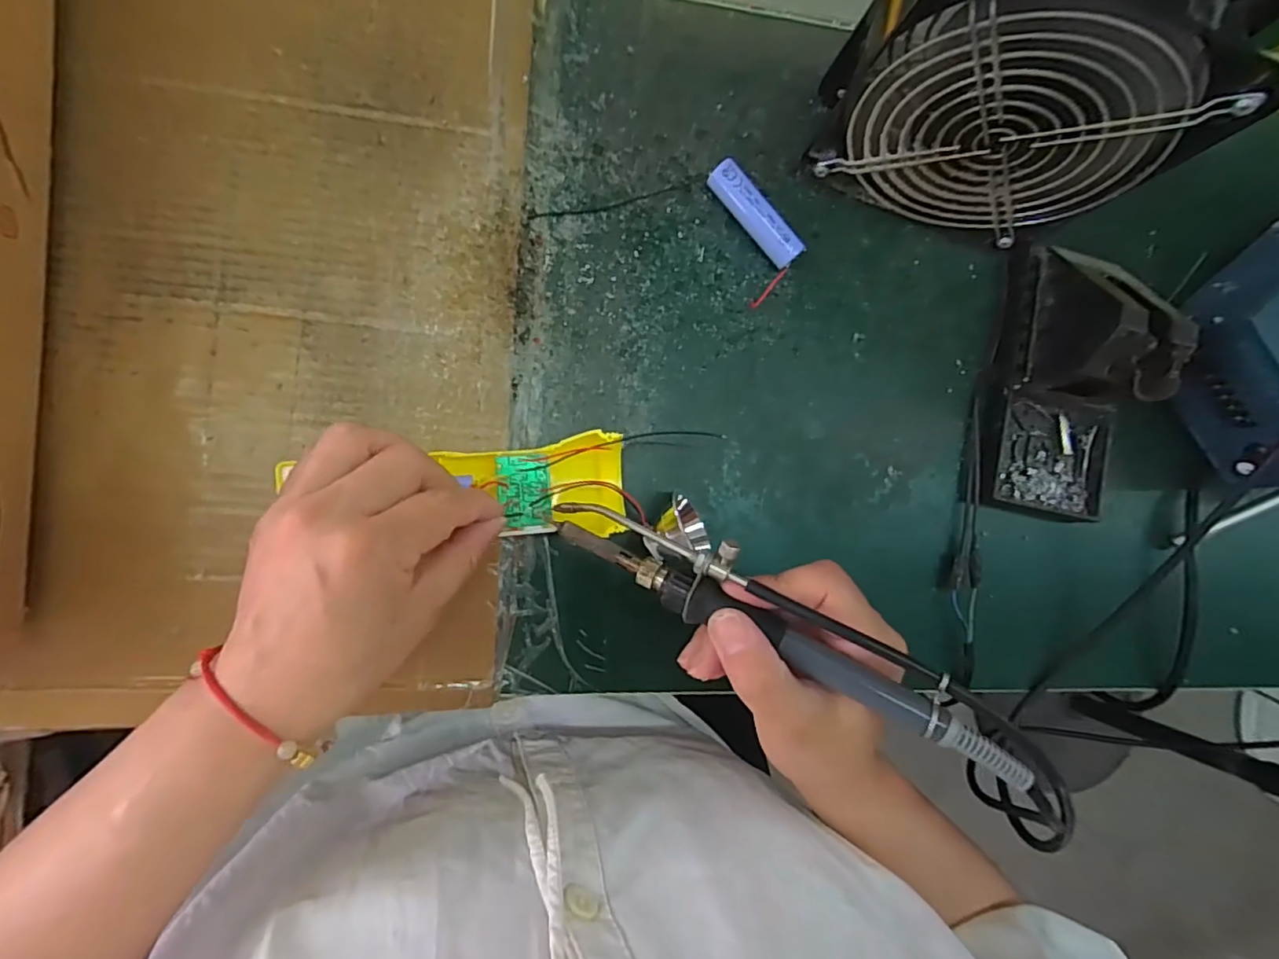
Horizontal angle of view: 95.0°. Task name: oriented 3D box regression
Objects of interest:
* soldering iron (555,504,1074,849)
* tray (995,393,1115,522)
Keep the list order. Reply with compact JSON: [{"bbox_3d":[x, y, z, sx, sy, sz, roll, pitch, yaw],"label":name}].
[{"bbox_3d":[0.055,0.062,0.243,0.230,0.043,0.036,28,86,19],"label":"soldering iron"},{"bbox_3d":[0.249,-0.014,0.357,0.068,0.025,0.072,5,90,-10],"label":"tray"}]

